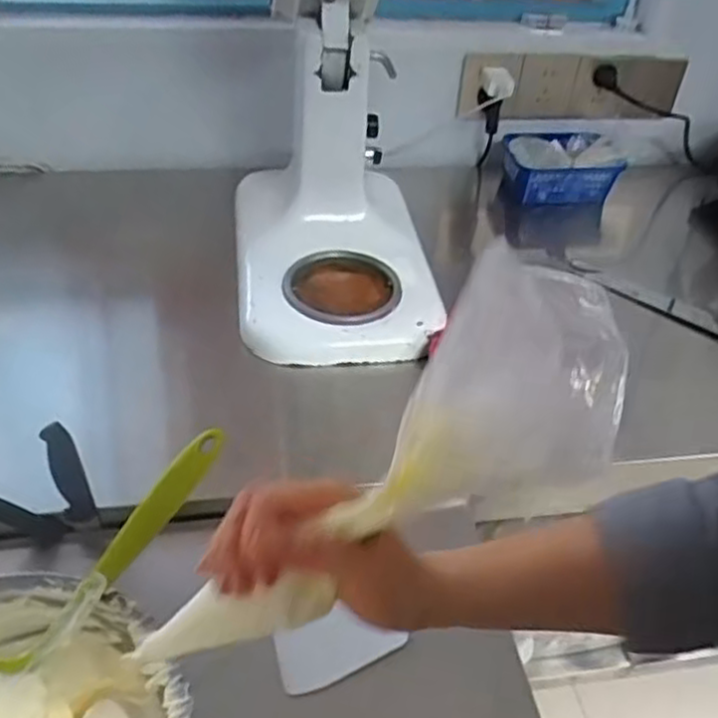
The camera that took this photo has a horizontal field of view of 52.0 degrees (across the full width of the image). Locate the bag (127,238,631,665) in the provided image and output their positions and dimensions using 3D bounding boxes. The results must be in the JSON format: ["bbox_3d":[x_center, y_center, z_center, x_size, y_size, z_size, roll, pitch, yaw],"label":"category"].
[{"bbox_3d":[0.011,0.063,0.356,0.295,0.127,0.065,-41,51,2],"label":"bag"}]

